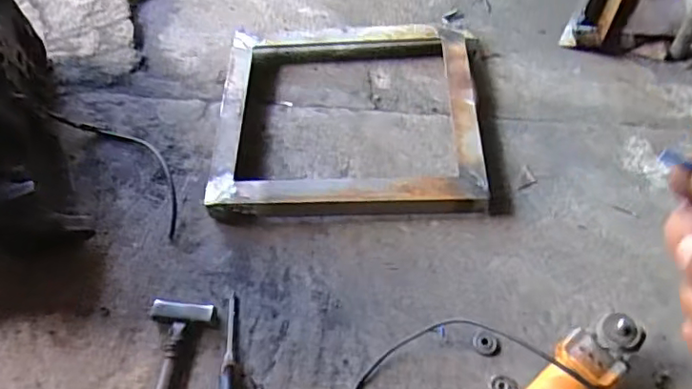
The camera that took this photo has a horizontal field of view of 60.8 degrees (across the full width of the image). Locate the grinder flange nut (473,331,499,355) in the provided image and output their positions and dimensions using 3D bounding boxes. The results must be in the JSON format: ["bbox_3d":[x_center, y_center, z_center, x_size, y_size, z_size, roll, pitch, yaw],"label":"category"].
[{"bbox_3d":[0.172,0.182,0.728,0.028,0.004,0.029,2,58,5],"label":"grinder flange nut"}]

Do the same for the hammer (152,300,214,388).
[{"bbox_3d":[-0.218,0.251,0.705,0.074,0.026,0.252,1,58,5],"label":"hammer"}]

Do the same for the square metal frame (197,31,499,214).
[{"bbox_3d":[0.004,-0.135,0.921,0.397,0.047,0.368,-1,58,3],"label":"square metal frame"}]

